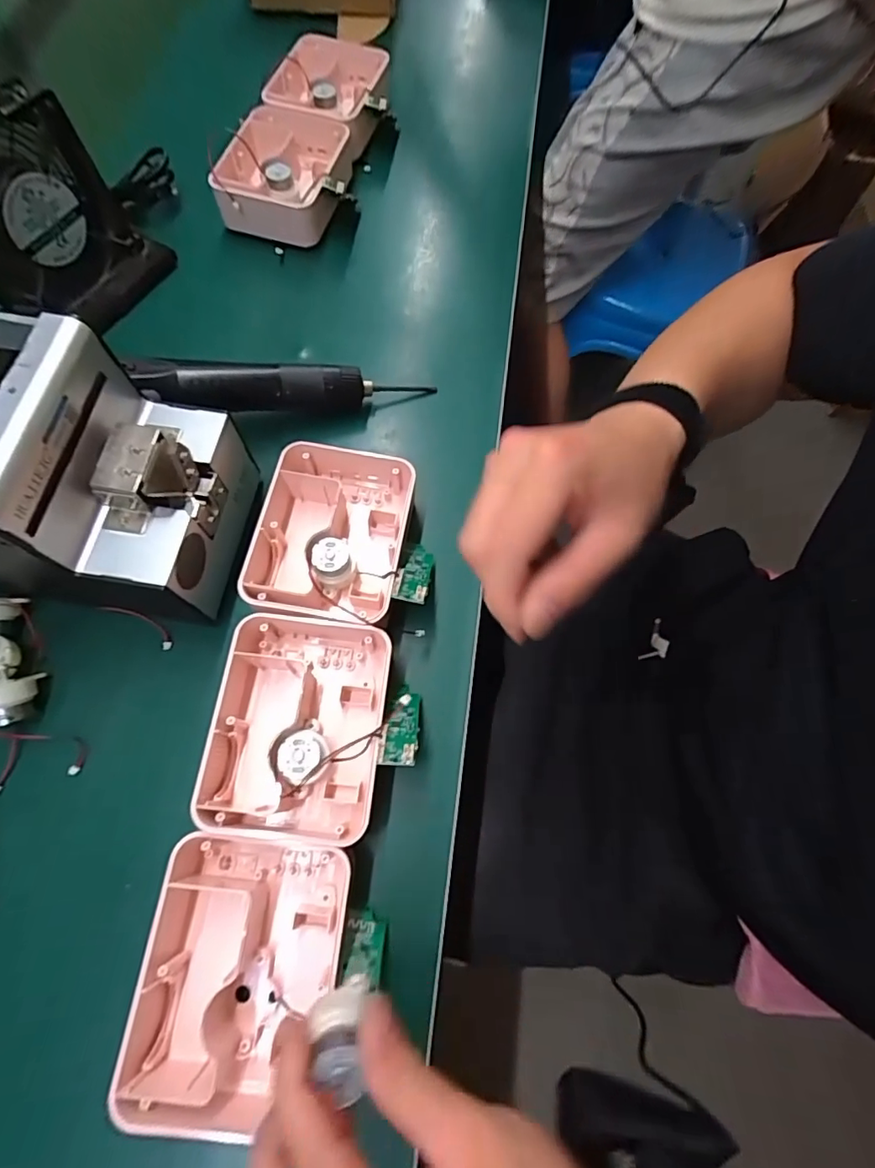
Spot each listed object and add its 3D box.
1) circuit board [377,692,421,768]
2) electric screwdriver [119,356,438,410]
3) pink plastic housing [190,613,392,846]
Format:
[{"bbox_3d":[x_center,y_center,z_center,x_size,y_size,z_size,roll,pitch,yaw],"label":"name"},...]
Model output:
[{"bbox_3d":[-0.022,0.088,0.328,0.022,0.007,0.063,2,27,3],"label":"circuit board"},{"bbox_3d":[-0.114,-0.155,0.406,0.218,0.029,0.031,-6,68,-21],"label":"electric screwdriver"},{"bbox_3d":[-0.091,0.083,0.328,0.104,0.042,0.134,4,70,4],"label":"pink plastic housing"}]

